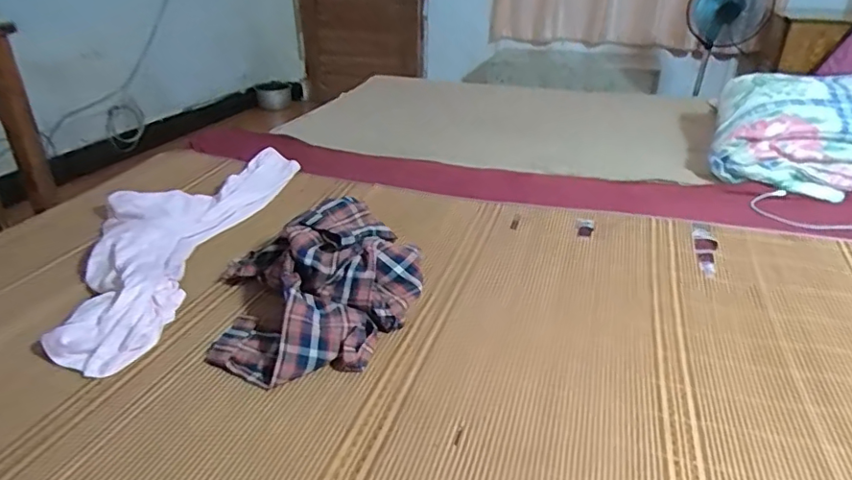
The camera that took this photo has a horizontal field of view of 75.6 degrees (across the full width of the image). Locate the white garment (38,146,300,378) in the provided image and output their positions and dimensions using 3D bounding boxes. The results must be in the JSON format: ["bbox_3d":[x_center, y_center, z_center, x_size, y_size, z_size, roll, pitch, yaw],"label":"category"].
[{"bbox_3d":[-0.479,-0.013,1.023,0.281,0.063,0.704,2,28,4],"label":"white garment"}]

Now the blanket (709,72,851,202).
[{"bbox_3d":[0.967,-0.263,1.339,0.484,0.187,0.408,15,32,26],"label":"blanket"}]

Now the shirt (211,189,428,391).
[{"bbox_3d":[-0.177,0.061,0.844,0.312,0.119,0.319,-12,30,-21],"label":"shirt"}]

